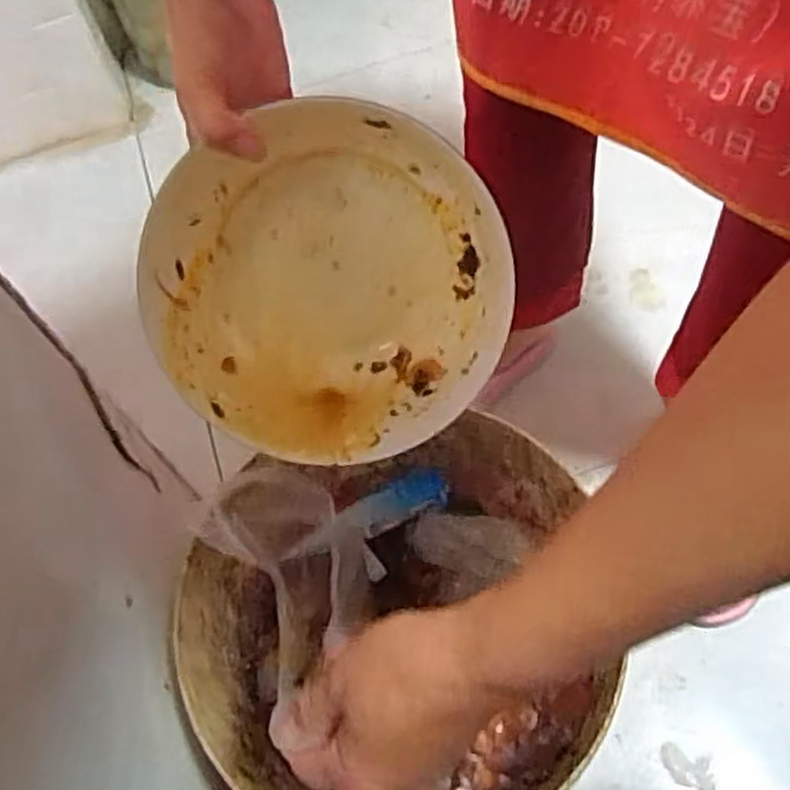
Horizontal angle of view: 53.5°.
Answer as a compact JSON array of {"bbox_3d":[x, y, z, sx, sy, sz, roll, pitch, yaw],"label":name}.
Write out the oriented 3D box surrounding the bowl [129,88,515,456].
[{"bbox_3d":[-0.037,-0.064,0.465,0.200,0.077,0.195,1,109,3],"label":"bowl"}]

